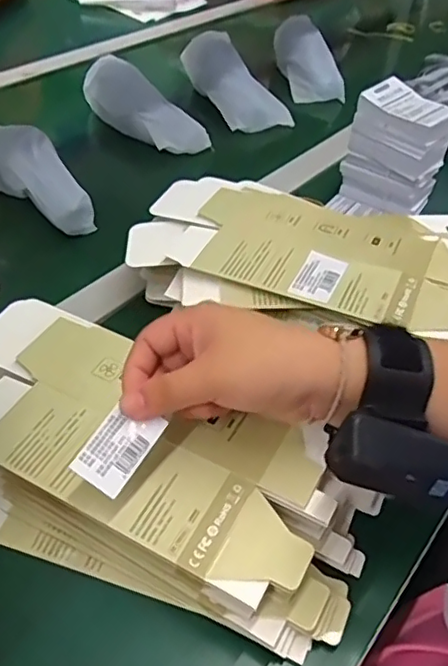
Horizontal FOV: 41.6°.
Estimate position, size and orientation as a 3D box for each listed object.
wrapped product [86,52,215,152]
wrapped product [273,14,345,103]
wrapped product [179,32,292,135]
[{"bbox_3d":[-0.101,-0.279,0.731,0.070,0.064,0.181,-28,53,-30],"label":"wrapped product"},{"bbox_3d":[0.122,-0.420,0.902,0.069,0.047,0.188,-7,57,-13],"label":"wrapped product"},{"bbox_3d":[0.015,-0.342,0.808,0.097,0.078,0.182,-18,48,-22],"label":"wrapped product"}]

